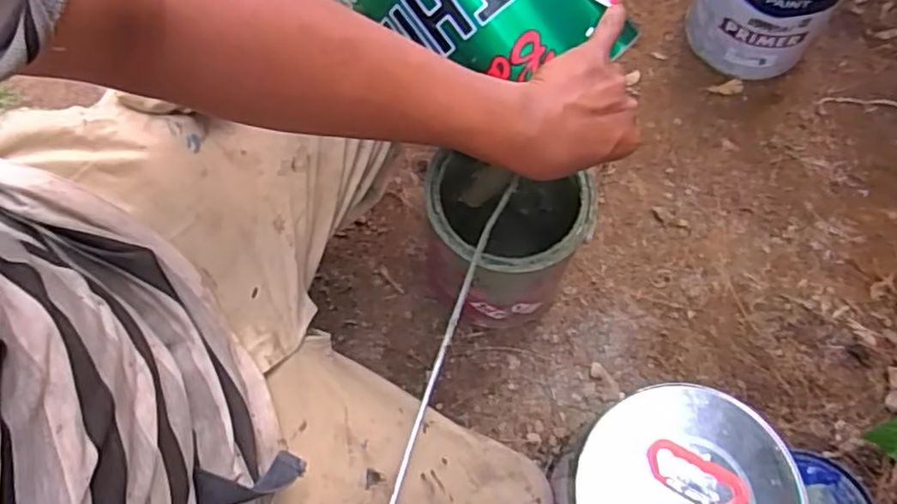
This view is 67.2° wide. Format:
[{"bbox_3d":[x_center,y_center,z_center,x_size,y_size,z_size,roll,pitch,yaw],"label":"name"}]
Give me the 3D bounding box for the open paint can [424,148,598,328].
[{"bbox_3d":[0.059,-0.017,0.735,0.164,0.191,0.159,2,71,-1],"label":"open paint can"}]

